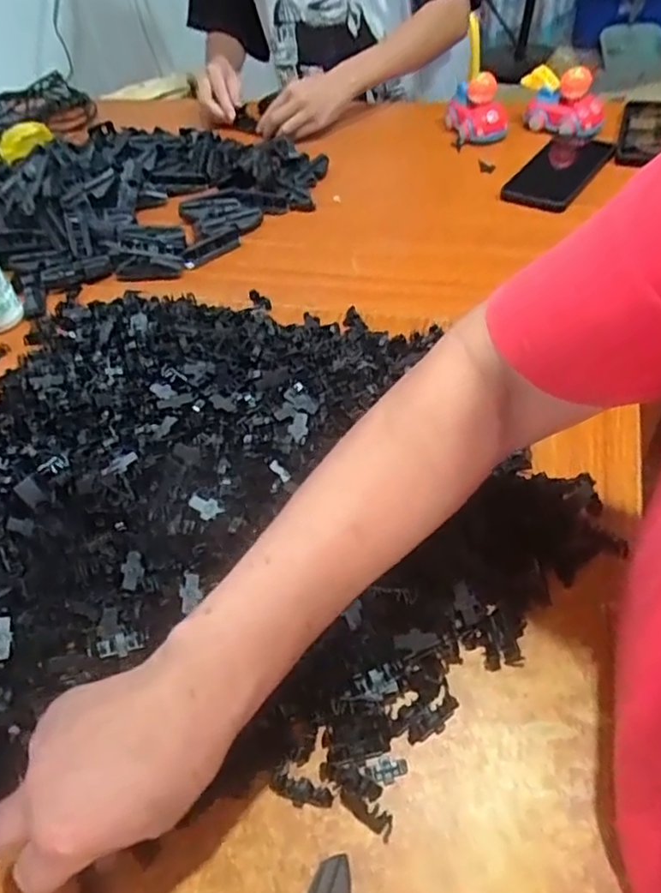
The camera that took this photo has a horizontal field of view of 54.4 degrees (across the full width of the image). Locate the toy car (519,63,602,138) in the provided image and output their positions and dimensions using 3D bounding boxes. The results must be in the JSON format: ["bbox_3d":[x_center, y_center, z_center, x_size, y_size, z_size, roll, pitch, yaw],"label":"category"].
[{"bbox_3d":[0.297,-0.442,0.821,0.104,0.060,0.066,10,50,14],"label":"toy car"}]

